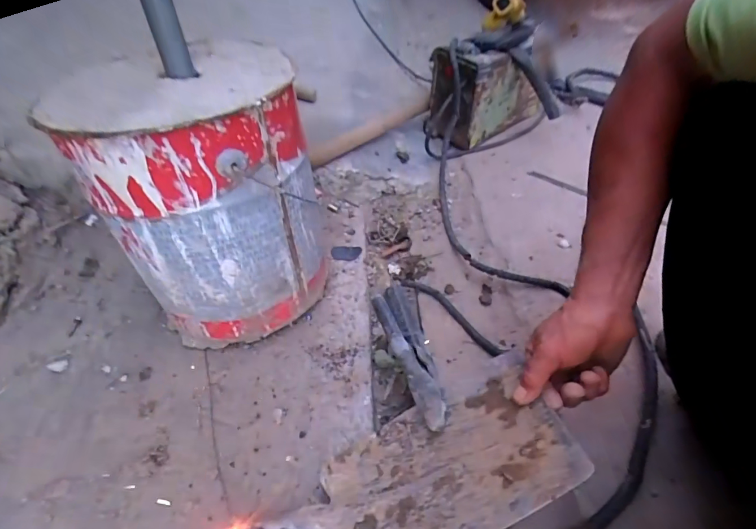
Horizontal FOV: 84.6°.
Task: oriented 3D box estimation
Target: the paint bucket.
[{"bbox_3d":[-0.218,-0.092,0.574,0.254,0.324,0.248,-14,49,-9],"label":"paint bucket"}]

